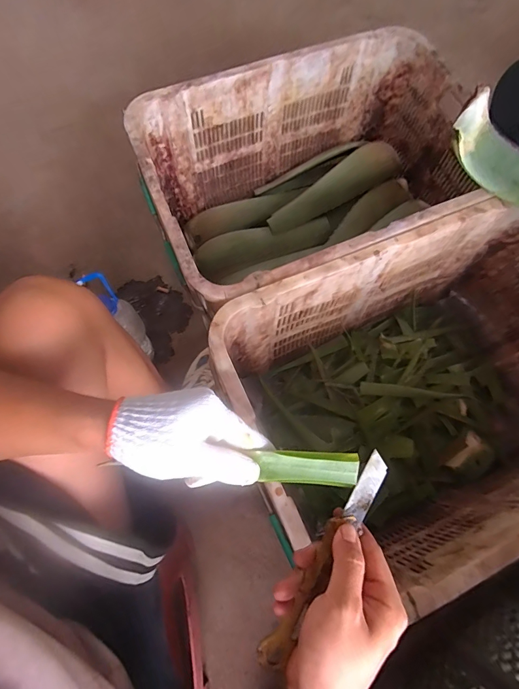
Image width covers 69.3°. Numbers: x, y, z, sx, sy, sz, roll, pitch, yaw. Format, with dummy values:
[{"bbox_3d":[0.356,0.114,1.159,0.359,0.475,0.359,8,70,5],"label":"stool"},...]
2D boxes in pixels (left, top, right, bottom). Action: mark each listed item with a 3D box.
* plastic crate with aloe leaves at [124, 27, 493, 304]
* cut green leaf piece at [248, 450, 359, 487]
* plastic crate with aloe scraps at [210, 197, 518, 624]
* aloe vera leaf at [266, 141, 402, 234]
[{"bbox_3d":[0.120,-0.332,0.839,0.673,0.308,0.464,-23,71,-10],"label":"plastic crate with aloe leaves"},{"bbox_3d":[0.041,0.104,0.319,0.084,0.009,0.026,3,69,-1],"label":"cut green leaf piece"},{"bbox_3d":[0.304,0.083,0.709,0.663,0.335,0.469,-23,71,-10],"label":"plastic crate with aloe scraps"},{"bbox_3d":[0.190,-0.386,0.958,0.368,0.065,0.105,-31,73,0],"label":"aloe vera leaf"}]

